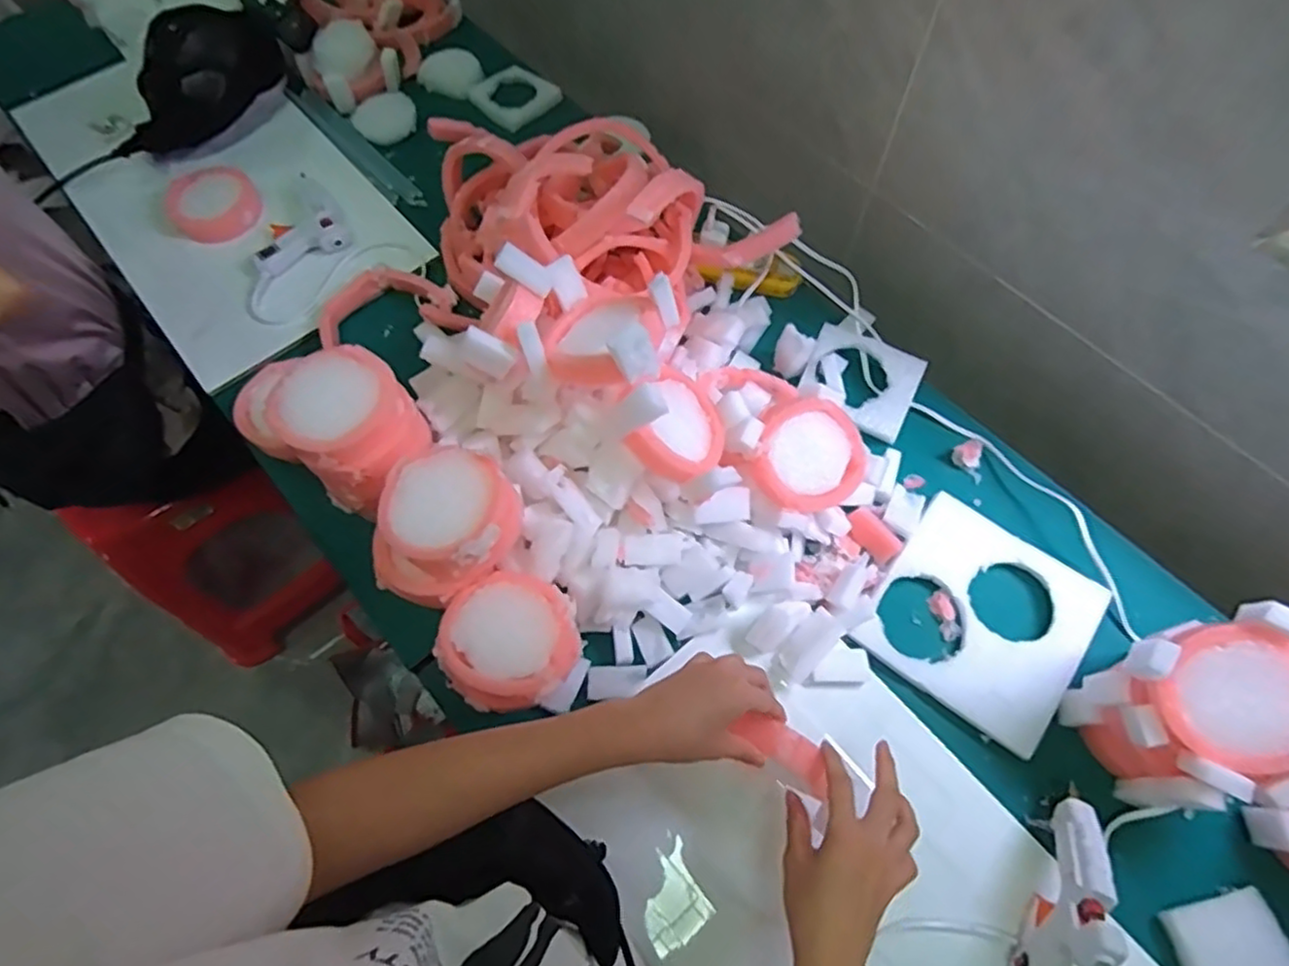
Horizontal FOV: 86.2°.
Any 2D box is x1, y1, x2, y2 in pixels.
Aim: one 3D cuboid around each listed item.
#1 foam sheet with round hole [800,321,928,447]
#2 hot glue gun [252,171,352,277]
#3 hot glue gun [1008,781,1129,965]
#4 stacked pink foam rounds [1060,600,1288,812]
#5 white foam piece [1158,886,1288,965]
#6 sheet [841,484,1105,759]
[{"bbox_3d":[0.229,-0.109,0.728,0.114,0.013,0.103,25,76,14],"label":"foam sheet with round hole"},{"bbox_3d":[-0.414,-0.304,0.819,0.109,0.033,0.105,-26,67,-12],"label":"hot glue gun"},{"bbox_3d":[0.305,0.306,0.491,0.026,0.104,0.164,21,66,9],"label":"hot glue gun"},{"bbox_3d":[0.420,0.176,0.522,0.119,0.162,0.117,-13,65,-6],"label":"stacked pink foam rounds"},{"bbox_3d":[0.443,0.356,0.516,0.073,0.023,0.074,-14,65,-7],"label":"white foam piece"},{"bbox_3d":[0.308,0.120,0.629,0.172,0.018,0.182,35,69,15],"label":"sheet"}]

